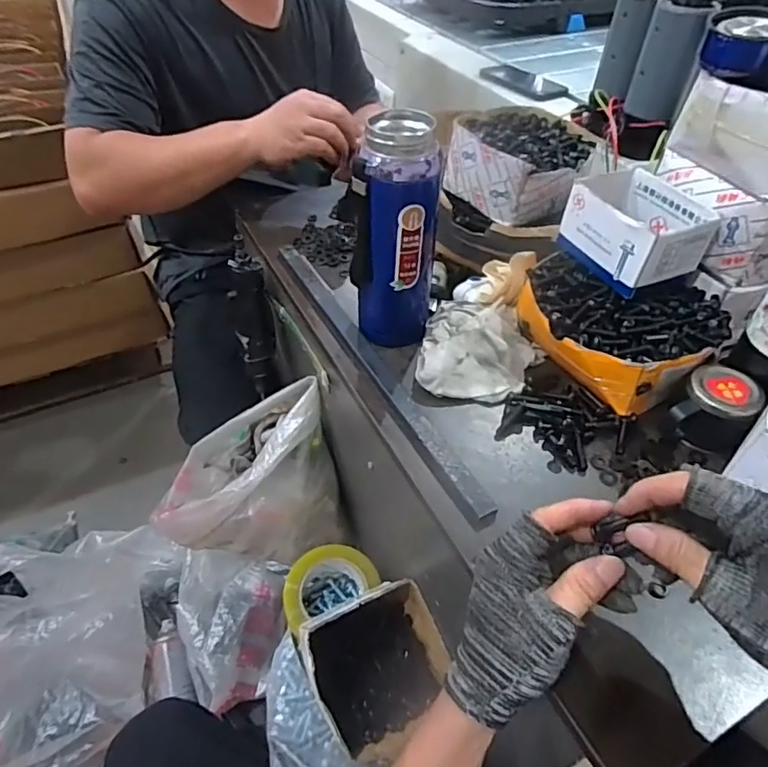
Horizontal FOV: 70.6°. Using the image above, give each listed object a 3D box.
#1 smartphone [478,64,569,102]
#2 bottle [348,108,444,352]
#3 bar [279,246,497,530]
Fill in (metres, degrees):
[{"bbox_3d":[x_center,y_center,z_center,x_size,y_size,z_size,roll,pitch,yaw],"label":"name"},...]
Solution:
[{"bbox_3d":[0.266,-0.570,1.026,0.073,0.015,0.178,-30,54,-26],"label":"smartphone"},{"bbox_3d":[0.012,-0.140,0.539,0.074,0.215,0.063,14,48,12],"label":"bottle"},{"bbox_3d":[-0.022,-0.030,0.582,0.031,0.015,0.443,-21,50,-20],"label":"bar"}]

